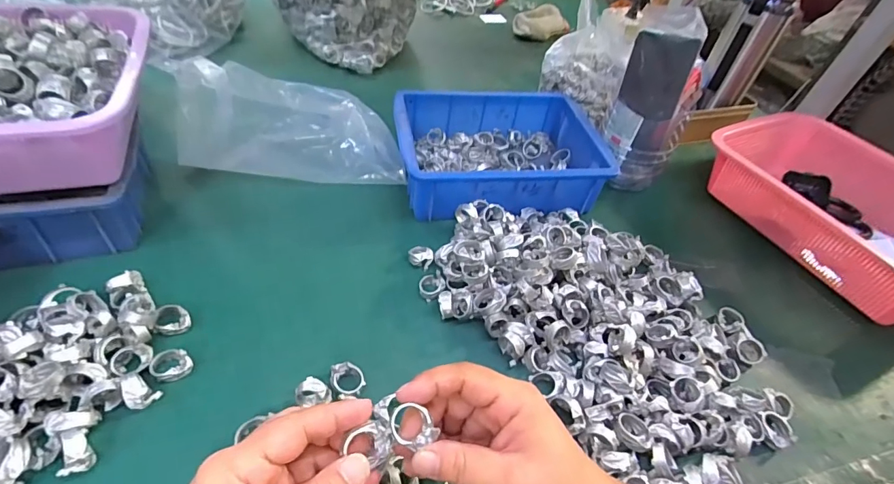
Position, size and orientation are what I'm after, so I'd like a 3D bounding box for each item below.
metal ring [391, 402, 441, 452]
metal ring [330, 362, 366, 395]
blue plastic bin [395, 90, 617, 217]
[{"bbox_3d":[-0.019,0.102,0.245,0.021,0.012,0.022,4,45,-4],"label":"metal ring"},{"bbox_3d":[-0.081,0.111,0.361,0.026,0.008,0.029,-17,57,-32],"label":"metal ring"},{"bbox_3d":[0.063,-0.111,0.561,0.242,0.075,0.176,-4,47,-13],"label":"blue plastic bin"}]

